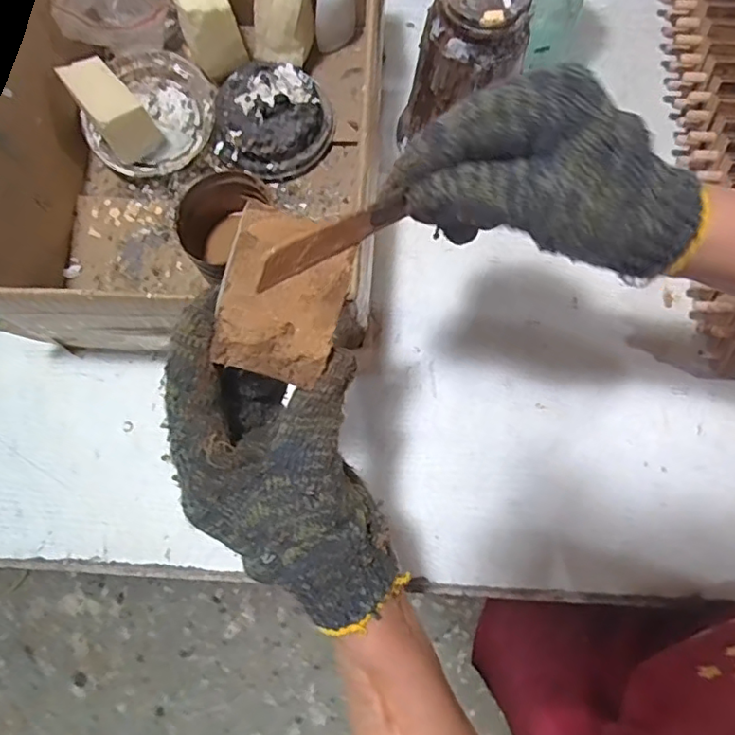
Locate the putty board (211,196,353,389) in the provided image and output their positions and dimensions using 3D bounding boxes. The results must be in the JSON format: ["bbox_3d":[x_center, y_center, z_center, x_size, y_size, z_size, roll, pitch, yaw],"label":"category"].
[{"bbox_3d":[-0.036,-0.030,0.243,0.050,0.004,0.067,16,92,-17],"label":"putty board"}]

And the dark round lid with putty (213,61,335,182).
[{"bbox_3d":[-0.078,-0.206,0.470,0.093,0.035,0.093,0,76,1],"label":"dark round lid with putty"}]

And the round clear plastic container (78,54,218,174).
[{"bbox_3d":[-0.179,-0.210,0.474,0.103,0.026,0.100,-12,76,-1],"label":"round clear plastic container"}]

